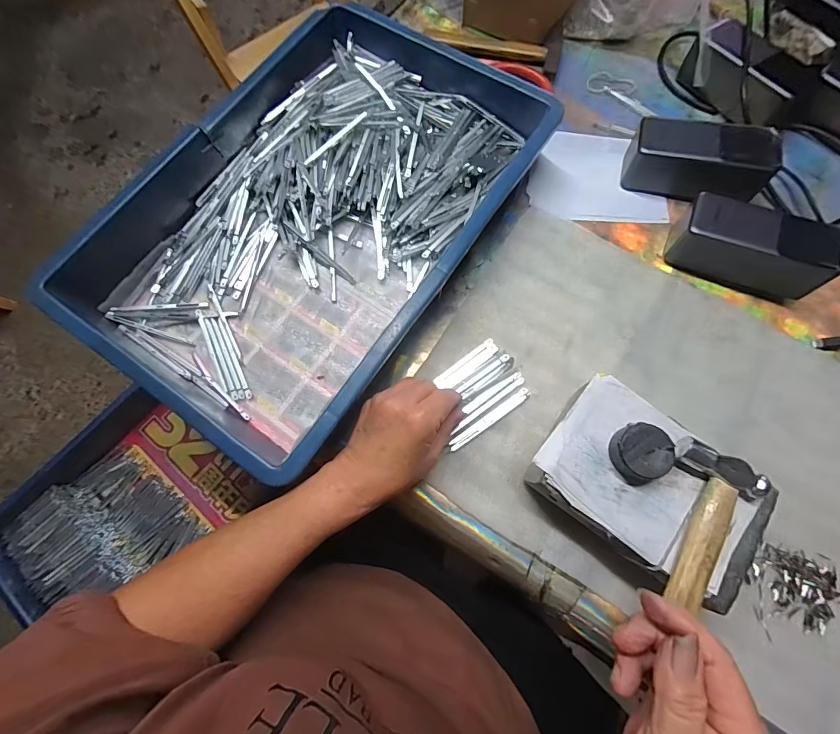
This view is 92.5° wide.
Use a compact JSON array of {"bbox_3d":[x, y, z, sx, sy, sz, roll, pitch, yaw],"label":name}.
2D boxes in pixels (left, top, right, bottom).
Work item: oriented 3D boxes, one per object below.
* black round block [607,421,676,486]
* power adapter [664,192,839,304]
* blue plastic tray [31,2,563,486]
[{"bbox_3d":[0.160,0.063,0.294,0.038,0.021,0.038,0,74,1],"label":"black round block"},{"bbox_3d":[0.318,-0.115,0.390,0.130,0.053,0.057,25,77,8],"label":"power adapter"},{"bbox_3d":[-0.094,-0.145,0.397,0.283,0.083,0.419,33,78,10],"label":"blue plastic tray"}]

